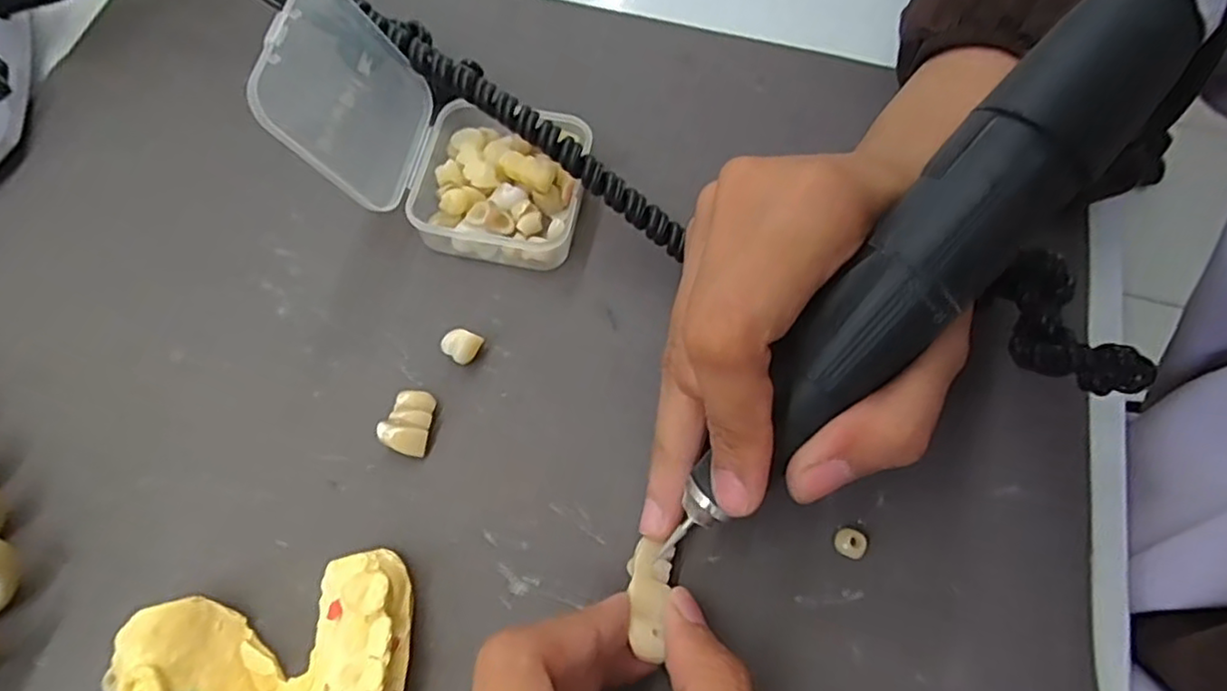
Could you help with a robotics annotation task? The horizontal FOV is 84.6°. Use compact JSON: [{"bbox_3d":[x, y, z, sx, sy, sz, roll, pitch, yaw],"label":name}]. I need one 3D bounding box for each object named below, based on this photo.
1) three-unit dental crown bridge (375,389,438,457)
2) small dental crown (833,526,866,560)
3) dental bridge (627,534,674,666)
[{"bbox_3d":[-0.063,0.023,0.206,0.013,0.009,0.020,9,67,2],"label":"three-unit dental crown bridge"},{"bbox_3d":[0.069,0.057,0.197,0.009,0.004,0.008,17,67,5],"label":"small dental crown"},{"bbox_3d":[0.010,0.066,0.179,0.012,0.006,0.029,4,45,-1],"label":"dental bridge"}]

